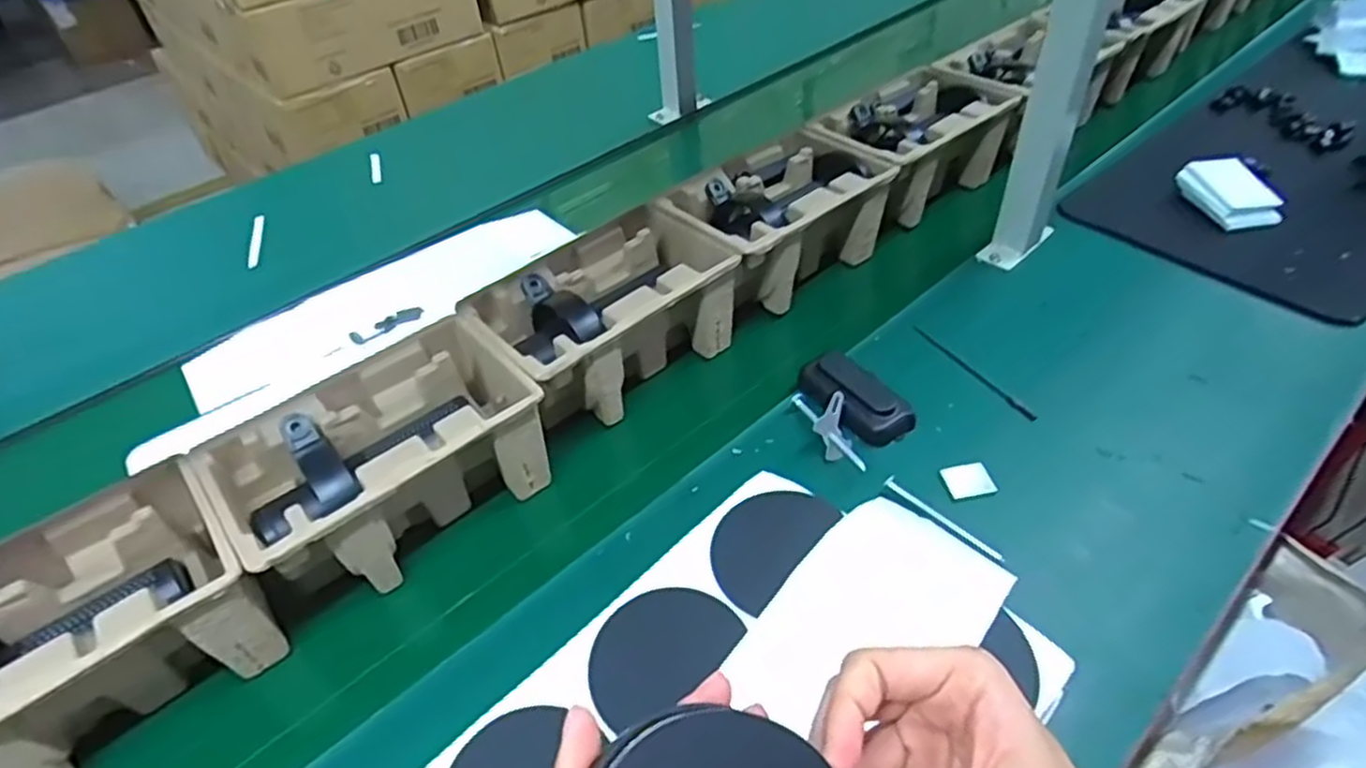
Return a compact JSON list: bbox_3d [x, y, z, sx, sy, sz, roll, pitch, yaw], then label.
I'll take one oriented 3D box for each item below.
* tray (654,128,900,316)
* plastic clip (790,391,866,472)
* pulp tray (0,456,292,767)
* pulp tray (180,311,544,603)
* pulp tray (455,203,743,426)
[{"bbox_3d":[0.095,-0.166,0.785,0.215,0.106,0.139,-36,51,-27],"label":"tray"},{"bbox_3d":[0.125,0.033,0.623,0.028,0.028,0.096,-15,44,-9],"label":"plastic clip"},{"bbox_3d":[-0.403,0.173,0.492,0.226,0.102,0.144,-32,50,-25],"label":"pulp tray"},{"bbox_3d":[-0.230,0.062,0.586,0.222,0.101,0.137,-36,51,-27],"label":"pulp tray"},{"bbox_3d":[-0.068,-0.059,0.693,0.221,0.103,0.138,-34,50,-26],"label":"pulp tray"}]

